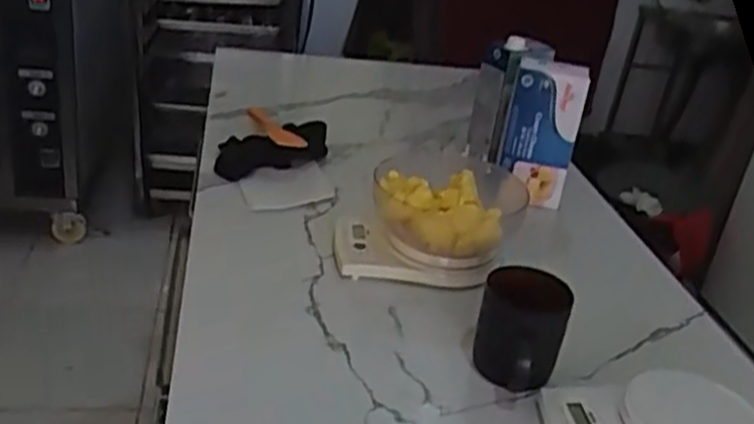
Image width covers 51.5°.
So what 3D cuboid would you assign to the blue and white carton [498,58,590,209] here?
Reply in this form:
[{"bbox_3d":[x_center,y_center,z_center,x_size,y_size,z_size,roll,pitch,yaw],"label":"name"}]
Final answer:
[{"bbox_3d":[0.227,-0.108,1.101,0.098,0.195,0.069,10,27,5],"label":"blue and white carton"}]

